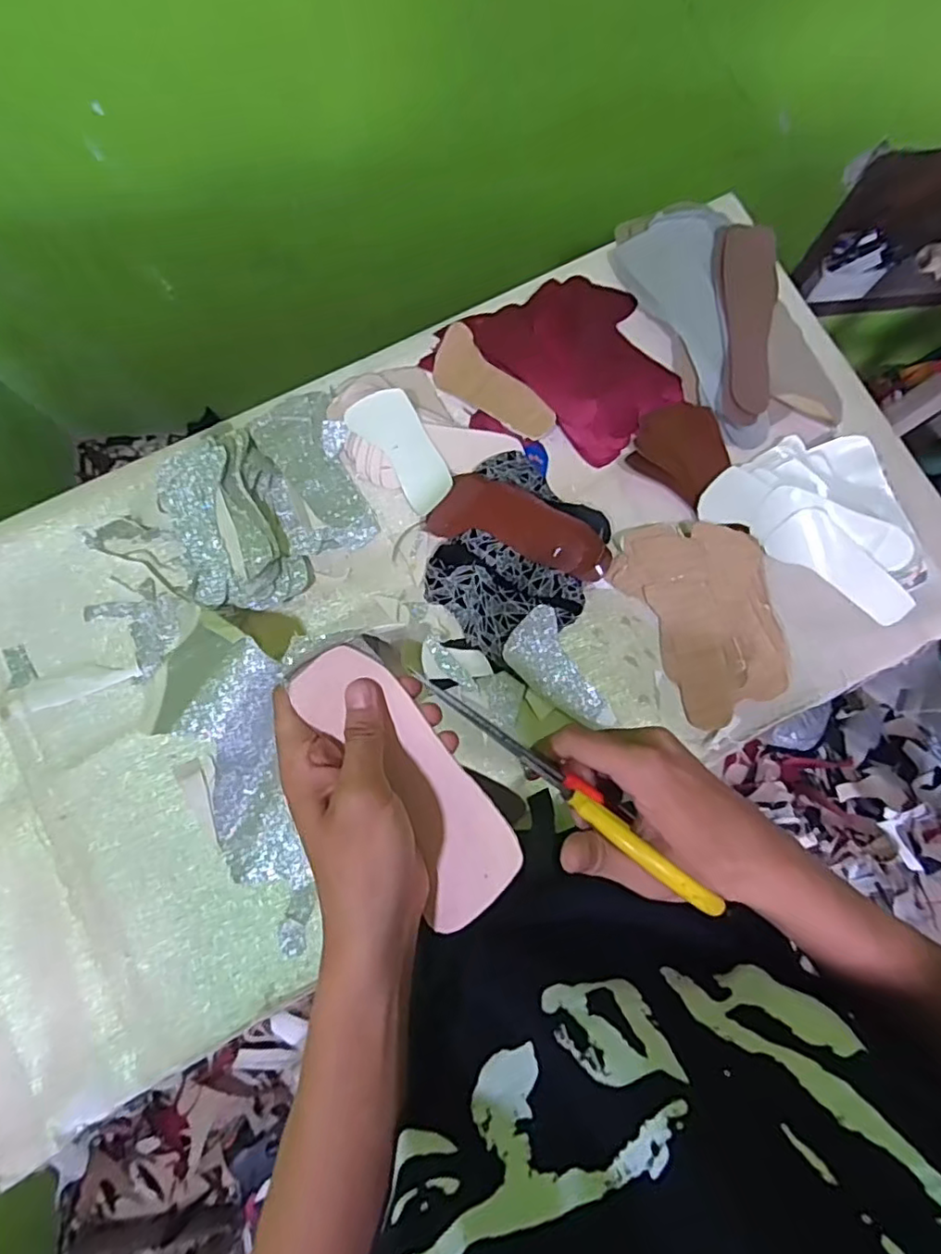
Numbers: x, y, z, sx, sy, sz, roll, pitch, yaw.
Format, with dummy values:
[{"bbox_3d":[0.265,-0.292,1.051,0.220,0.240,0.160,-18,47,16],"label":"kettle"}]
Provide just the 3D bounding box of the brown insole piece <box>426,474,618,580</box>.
[{"bbox_3d":[0.058,-0.112,0.679,0.198,0.013,0.073,17,96,3],"label":"brown insole piece"}]

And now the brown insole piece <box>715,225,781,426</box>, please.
[{"bbox_3d":[0.330,-0.363,0.739,0.091,0.014,0.241,6,84,-20],"label":"brown insole piece"}]

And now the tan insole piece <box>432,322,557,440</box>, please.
[{"bbox_3d":[0.022,-0.281,0.735,0.166,0.013,0.066,46,108,4],"label":"tan insole piece"}]

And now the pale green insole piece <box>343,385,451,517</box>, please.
[{"bbox_3d":[-0.074,-0.205,0.705,0.070,0.009,0.154,-39,81,15],"label":"pale green insole piece"}]

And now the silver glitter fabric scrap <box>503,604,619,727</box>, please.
[{"bbox_3d":[0.094,0.054,0.679,0.070,0.018,0.146,-31,81,-7],"label":"silver glitter fabric scrap"}]

